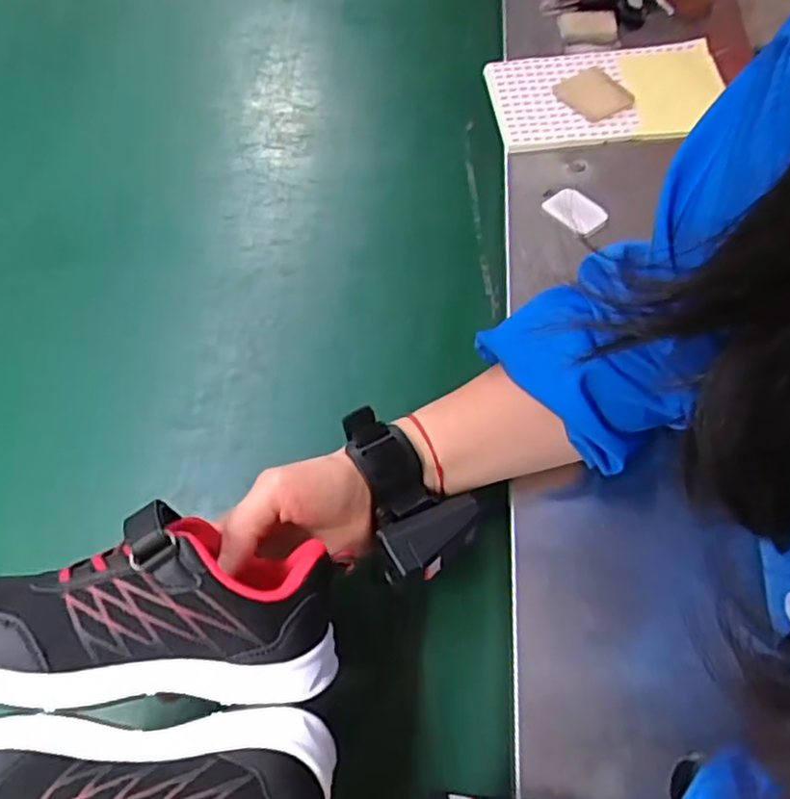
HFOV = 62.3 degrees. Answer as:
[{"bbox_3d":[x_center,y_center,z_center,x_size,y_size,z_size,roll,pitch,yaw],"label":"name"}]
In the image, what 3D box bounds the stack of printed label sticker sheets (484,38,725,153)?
[{"bbox_3d":[0.199,-0.281,0.601,0.215,0.021,0.121,-4,64,-1],"label":"stack of printed label sticker sheets"}]

